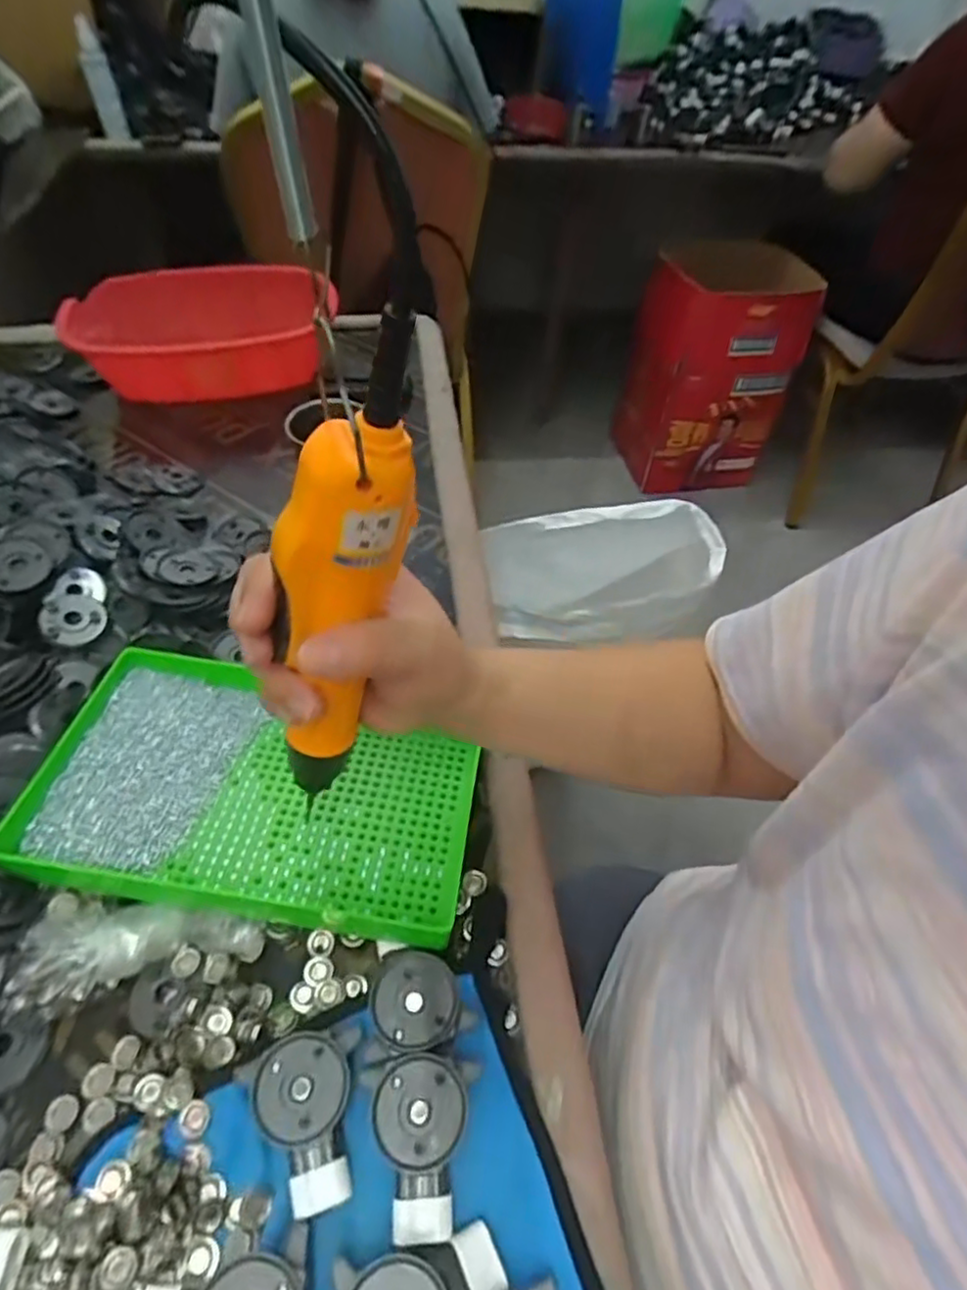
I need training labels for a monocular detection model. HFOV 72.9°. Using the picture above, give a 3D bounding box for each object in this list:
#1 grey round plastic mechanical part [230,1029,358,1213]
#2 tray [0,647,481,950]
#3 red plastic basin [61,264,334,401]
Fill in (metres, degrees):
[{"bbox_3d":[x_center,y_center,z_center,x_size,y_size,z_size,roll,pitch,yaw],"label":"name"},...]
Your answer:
[{"bbox_3d":[-0.082,0.214,0.295,0.052,0.019,0.065,-8,51,-11],"label":"grey round plastic mechanical part"},{"bbox_3d":[-0.131,0.082,0.392,0.243,0.027,0.147,7,50,2],"label":"tray"},{"bbox_3d":[-0.320,-0.344,0.729,0.259,0.069,0.169,-4,50,-8],"label":"red plastic basin"}]

